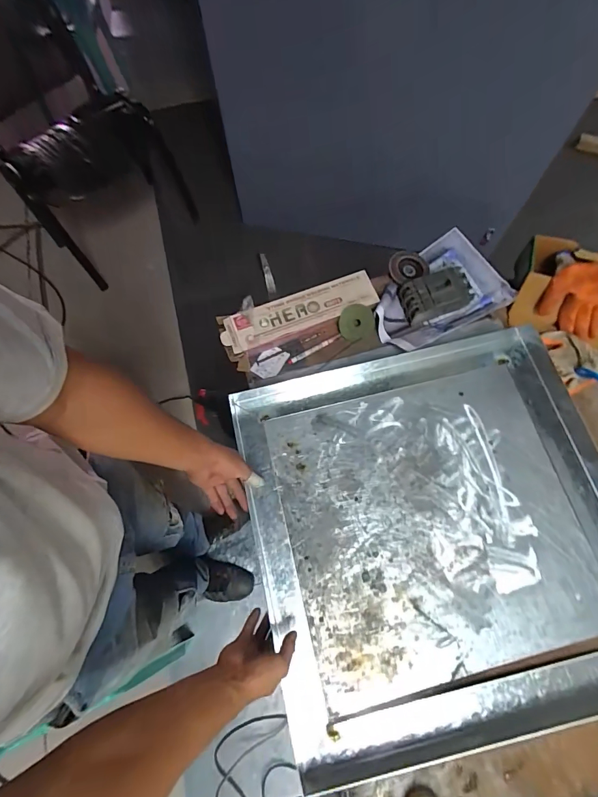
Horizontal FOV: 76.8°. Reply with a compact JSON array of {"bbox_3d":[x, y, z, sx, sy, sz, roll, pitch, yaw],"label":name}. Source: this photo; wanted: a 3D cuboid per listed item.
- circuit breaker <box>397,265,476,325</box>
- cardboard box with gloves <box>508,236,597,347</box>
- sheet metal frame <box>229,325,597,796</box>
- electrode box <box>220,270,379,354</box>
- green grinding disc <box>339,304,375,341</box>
[{"bbox_3d":[0.286,-0.218,0.787,0.134,0.071,0.082,-21,72,-6],"label":"circuit breaker"},{"bbox_3d":[0.586,-0.229,0.787,0.241,0.097,0.200,14,72,6],"label":"cardboard box with gloves"},{"bbox_3d":[0.248,0.216,0.666,0.647,0.086,0.635,-12,71,-5],"label":"sheet metal frame"},{"bbox_3d":[0.000,-0.180,0.794,0.326,0.031,0.075,-20,72,-6],"label":"electrode box"},{"bbox_3d":[0.122,-0.161,0.802,0.074,0.006,0.072,0,99,3],"label":"green grinding disc"}]

